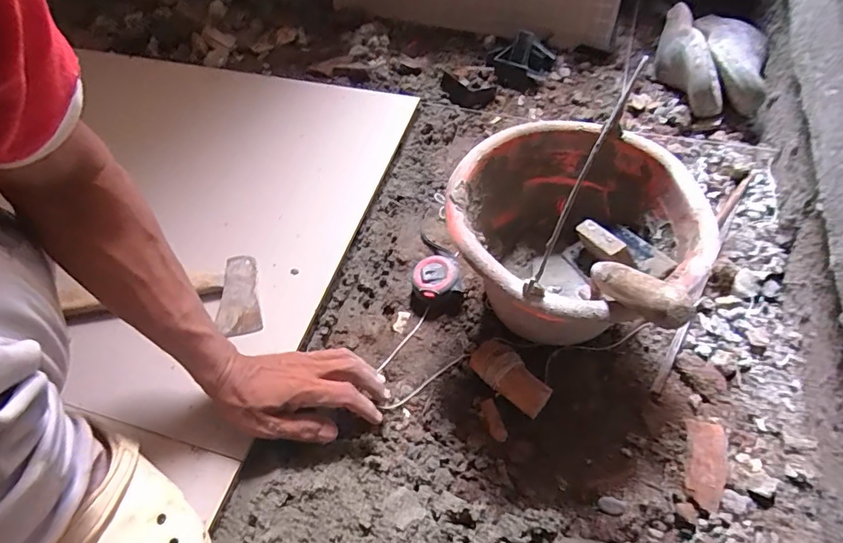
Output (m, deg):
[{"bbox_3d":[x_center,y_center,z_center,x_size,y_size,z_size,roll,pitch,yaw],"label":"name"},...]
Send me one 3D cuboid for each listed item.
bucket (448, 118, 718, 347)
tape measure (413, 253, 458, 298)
[{"bbox_3d":[0.152,-0.013,0.539,0.225,0.181,0.237,-2,53,2],"label":"bucket"},{"bbox_3d":[0.018,0.011,0.625,0.055,0.035,0.059,-2,53,2],"label":"tape measure"}]

